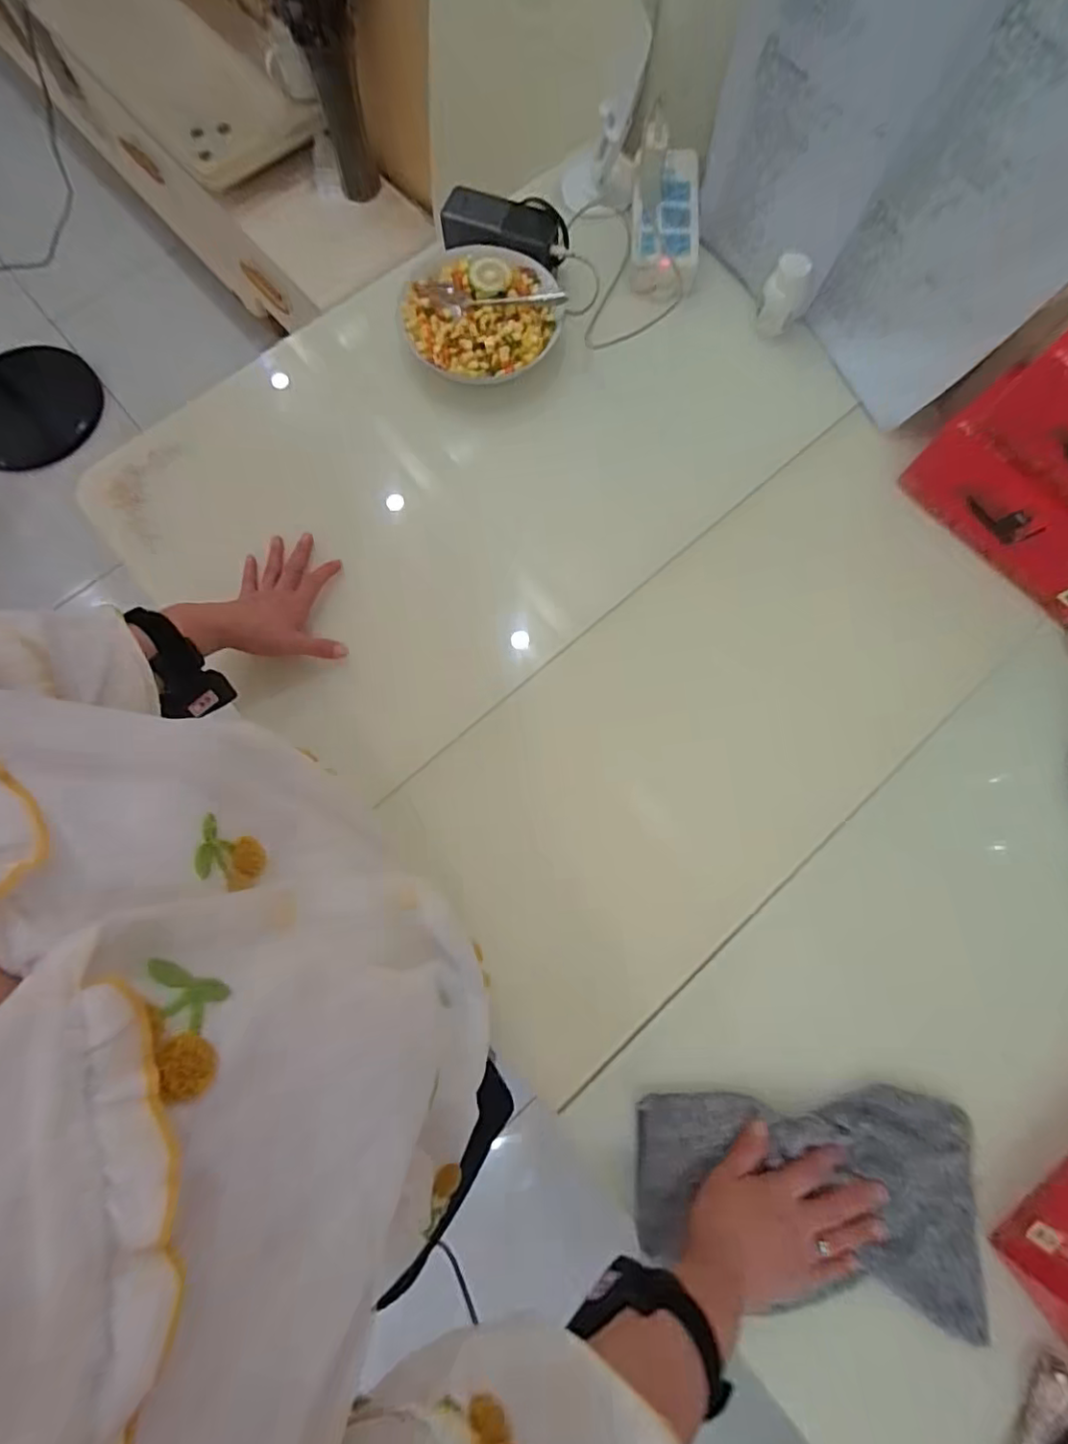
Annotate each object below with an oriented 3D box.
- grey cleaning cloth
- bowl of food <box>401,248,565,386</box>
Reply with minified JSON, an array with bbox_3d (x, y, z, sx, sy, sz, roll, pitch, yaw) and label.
[{"bbox_3d":[0.216,0.380,0.446,0.272,0.025,0.140,7,76,0],"label":"grey cleaning cloth"},{"bbox_3d":[-0.059,-0.463,0.642,0.172,0.046,0.173,0,76,0],"label":"bowl of food"}]

